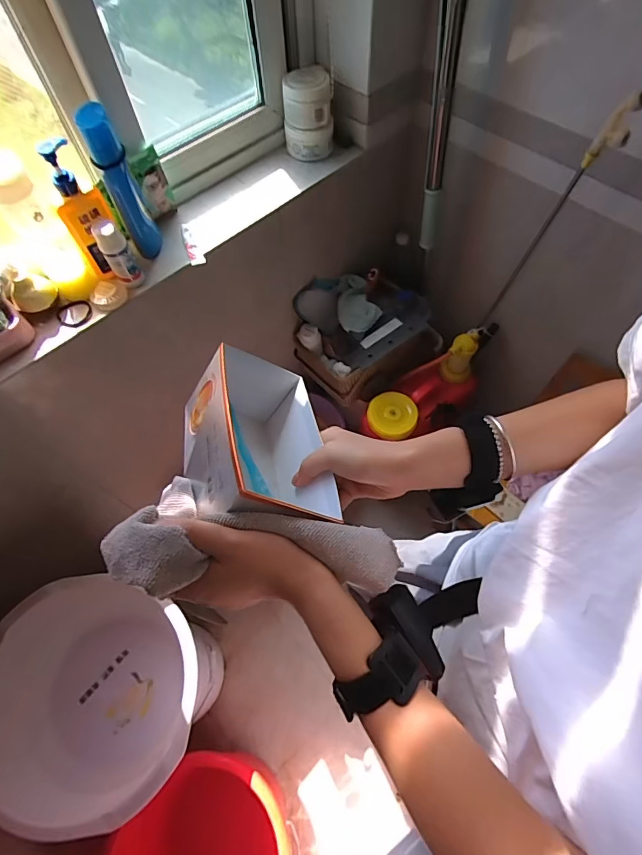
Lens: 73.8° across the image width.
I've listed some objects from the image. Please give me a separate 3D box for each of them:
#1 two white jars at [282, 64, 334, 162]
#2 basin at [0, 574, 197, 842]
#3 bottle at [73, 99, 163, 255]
[{"bbox_3d":[-0.025,-0.611,0.836,0.094,0.128,0.114,-3,63,0],"label":"two white jars"},{"bbox_3d":[-0.429,0.524,0.840,0.402,0.235,0.369,-1,63,1],"label":"basin"},{"bbox_3d":[-0.307,-0.373,0.670,0.050,0.211,0.055,-24,64,-10],"label":"bottle"}]

